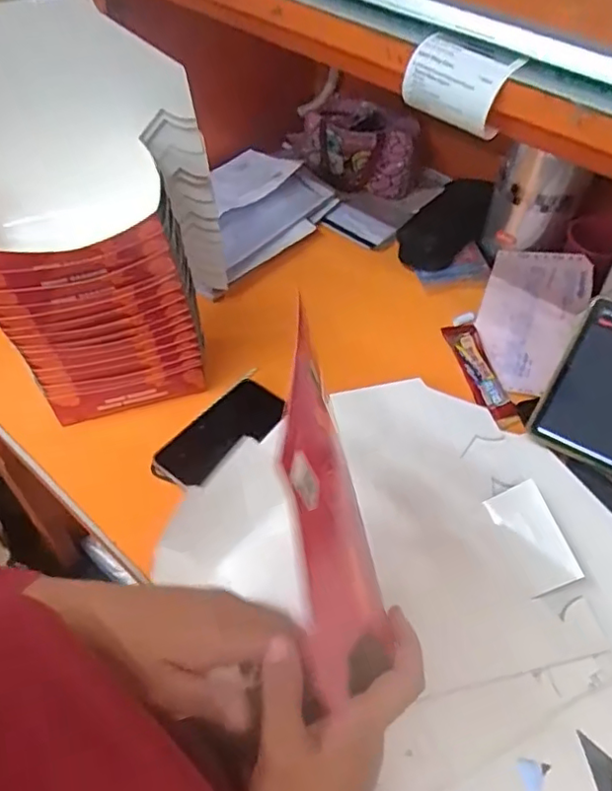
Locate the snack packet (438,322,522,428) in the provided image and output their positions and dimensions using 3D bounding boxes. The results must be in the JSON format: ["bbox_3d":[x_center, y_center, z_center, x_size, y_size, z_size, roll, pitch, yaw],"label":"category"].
[{"bbox_3d":[0.230,-0.033,0.783,0.049,0.023,0.166,-7,52,-7],"label":"snack packet"}]

